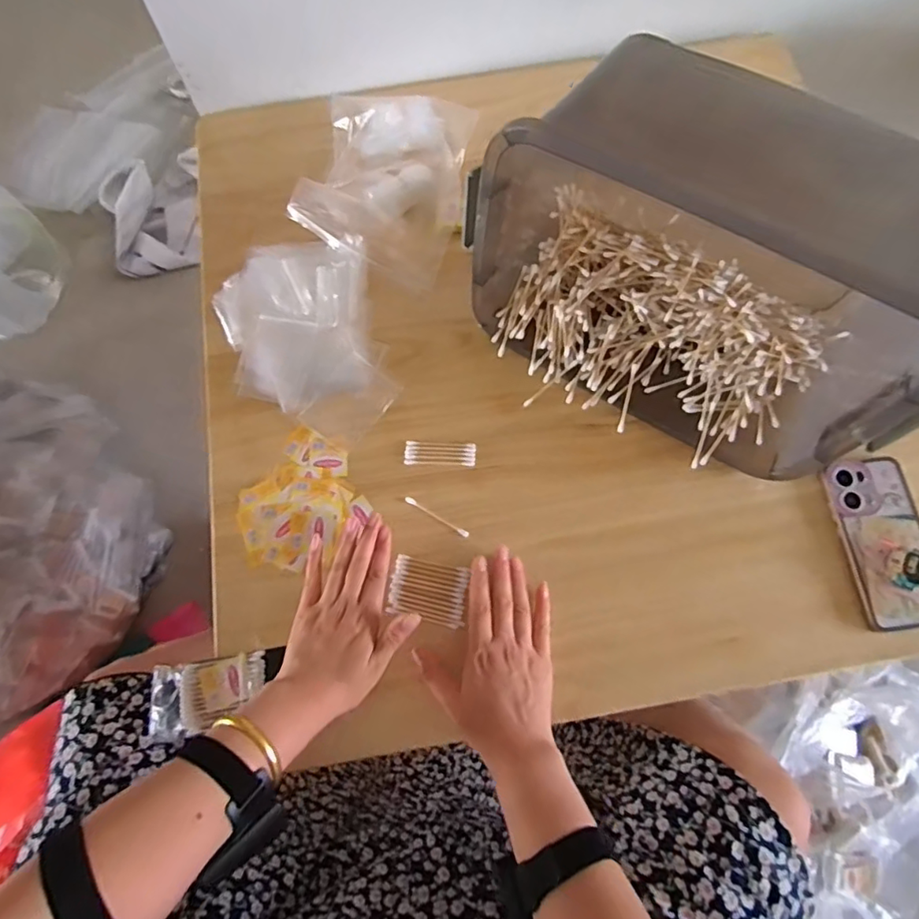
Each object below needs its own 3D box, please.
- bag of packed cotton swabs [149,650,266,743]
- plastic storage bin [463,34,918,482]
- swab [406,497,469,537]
[{"bbox_3d":[-0.234,0.217,0.519,0.109,0.013,0.063,-8,71,-2],"label":"bag of packed cotton swabs"},{"bbox_3d":[0.211,-0.170,0.509,0.411,0.239,0.220,29,74,10],"label":"plastic storage bin"},{"bbox_3d":[-0.023,0.057,0.566,0.073,0.004,0.007,30,76,9],"label":"swab"}]

